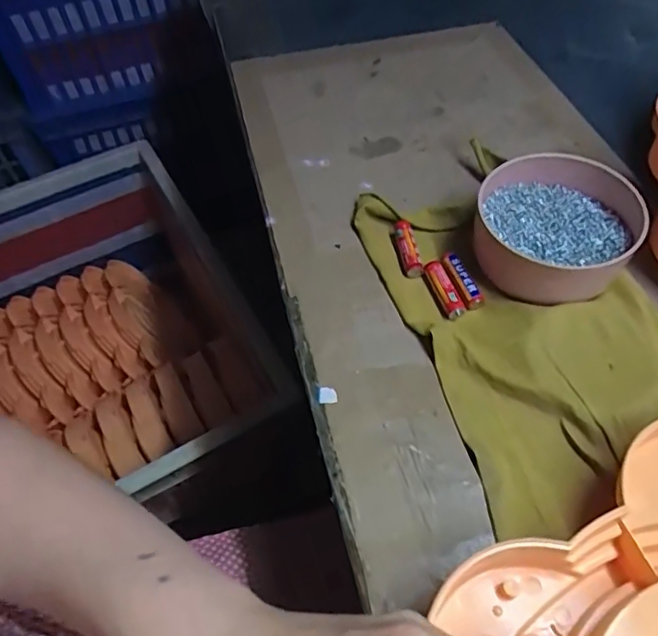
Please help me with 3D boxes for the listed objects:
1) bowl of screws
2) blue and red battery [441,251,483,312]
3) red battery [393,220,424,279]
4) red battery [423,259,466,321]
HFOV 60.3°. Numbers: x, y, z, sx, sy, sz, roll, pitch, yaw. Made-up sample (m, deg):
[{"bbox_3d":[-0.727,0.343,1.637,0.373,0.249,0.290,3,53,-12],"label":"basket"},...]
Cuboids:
[{"bbox_3d":[0.166,-0.065,0.417,0.108,0.053,0.121,38,63,27],"label":"bowl of screws"},{"bbox_3d":[0.098,-0.028,0.419,0.015,0.013,0.047,-13,54,-6],"label":"blue and red battery"},{"bbox_3d":[0.060,-0.054,0.437,0.015,0.013,0.048,-10,53,-5],"label":"red battery"},{"bbox_3d":[0.084,-0.024,0.413,0.015,0.015,0.050,-15,54,-8],"label":"red battery"}]

